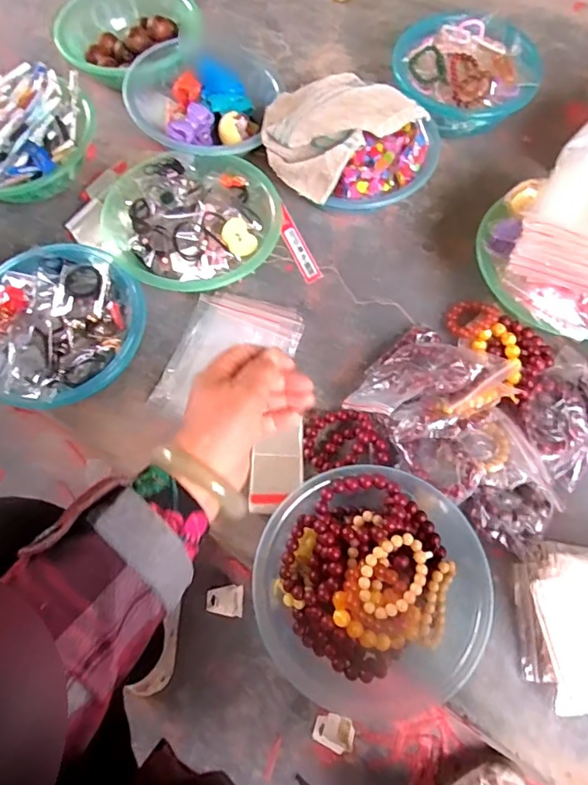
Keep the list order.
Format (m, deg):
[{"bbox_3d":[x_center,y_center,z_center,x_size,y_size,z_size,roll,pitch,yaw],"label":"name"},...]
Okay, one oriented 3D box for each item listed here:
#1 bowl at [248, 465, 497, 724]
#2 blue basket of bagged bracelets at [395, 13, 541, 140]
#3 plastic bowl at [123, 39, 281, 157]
[{"bbox_3d":[0.081,0.200,0.538,0.230,0.074,0.243,0,68,0],"label":"bowl"},{"bbox_3d":[0.269,-0.505,0.822,0.226,0.091,0.208,0,68,0],"label":"blue basket of bagged bracelets"},{"bbox_3d":[-0.138,-0.458,0.799,0.224,0.063,0.244,18,69,7],"label":"plastic bowl"}]

